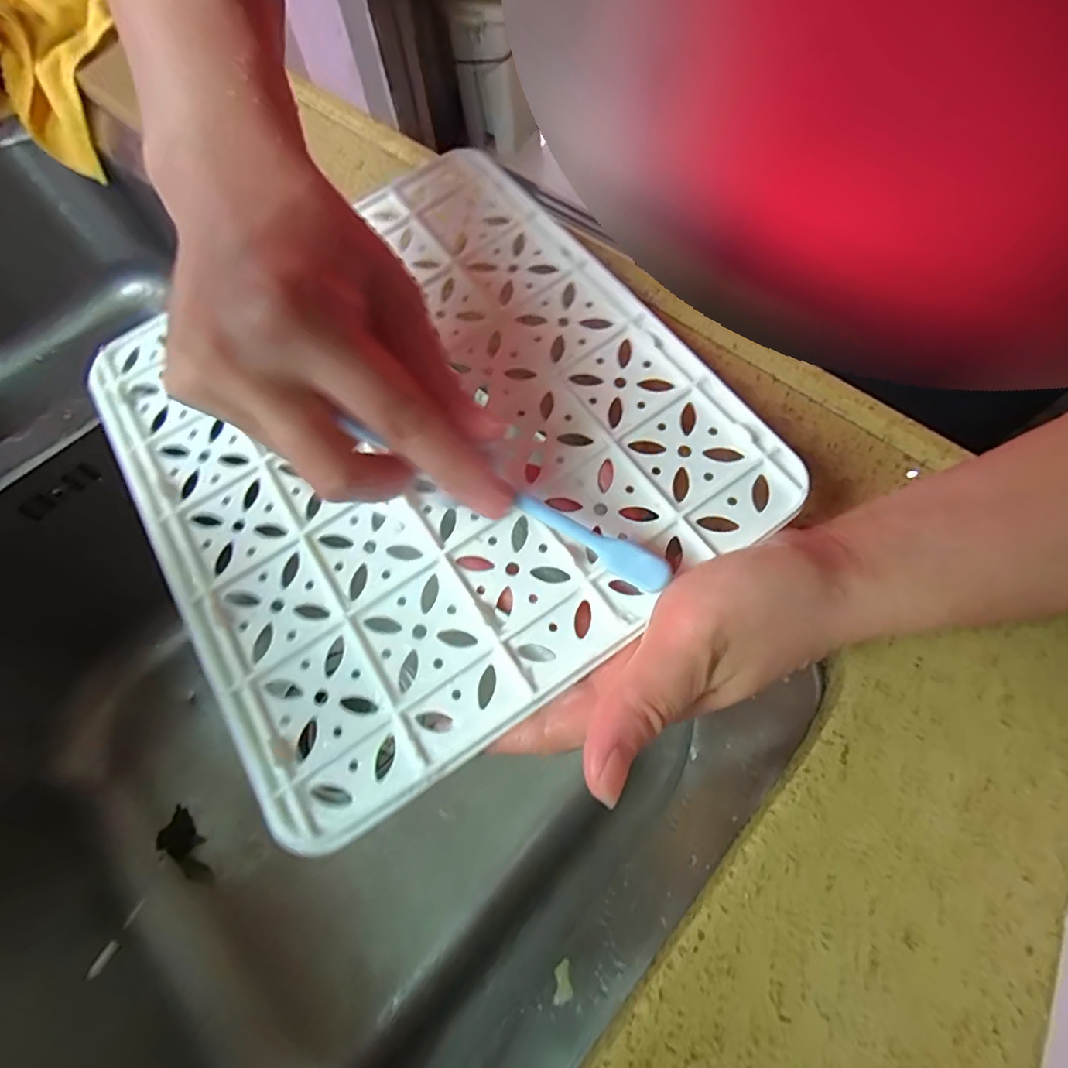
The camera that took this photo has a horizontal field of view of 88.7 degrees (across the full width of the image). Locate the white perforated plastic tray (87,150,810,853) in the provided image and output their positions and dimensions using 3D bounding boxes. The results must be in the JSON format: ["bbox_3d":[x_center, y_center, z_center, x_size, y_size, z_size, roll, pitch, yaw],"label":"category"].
[{"bbox_3d":[-0.052,-0.043,0.218,0.216,0.027,0.236,-31,73,-11],"label":"white perforated plastic tray"}]

